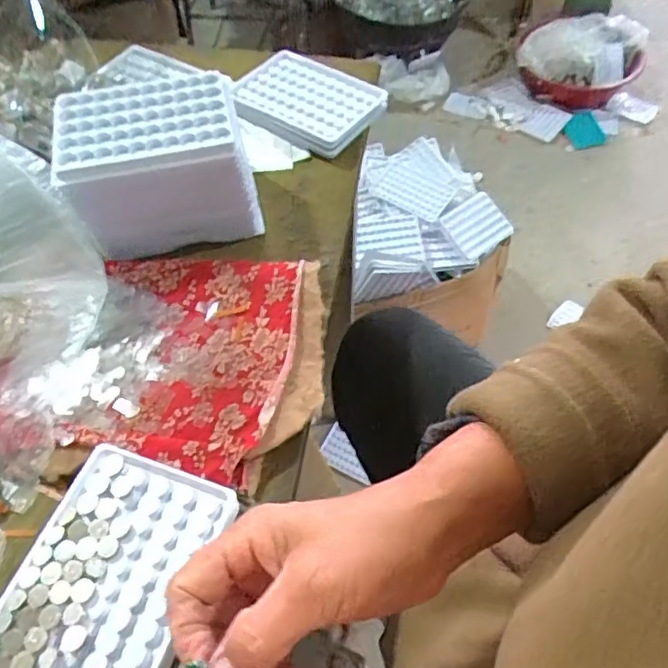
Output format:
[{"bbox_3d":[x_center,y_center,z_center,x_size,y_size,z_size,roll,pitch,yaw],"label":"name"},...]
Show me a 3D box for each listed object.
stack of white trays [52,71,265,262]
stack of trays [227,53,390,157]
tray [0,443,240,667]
[{"bbox_3d":[-0.132,-0.130,0.448,0.132,0.084,0.088,-12,57,-8],"label":"stack of white trays"},{"bbox_3d":[-0.028,-0.223,0.558,0.132,0.016,0.094,26,60,16],"label":"stack of trays"},{"bbox_3d":[-0.121,0.132,0.318,0.094,0.016,0.128,16,58,10],"label":"tray"}]

